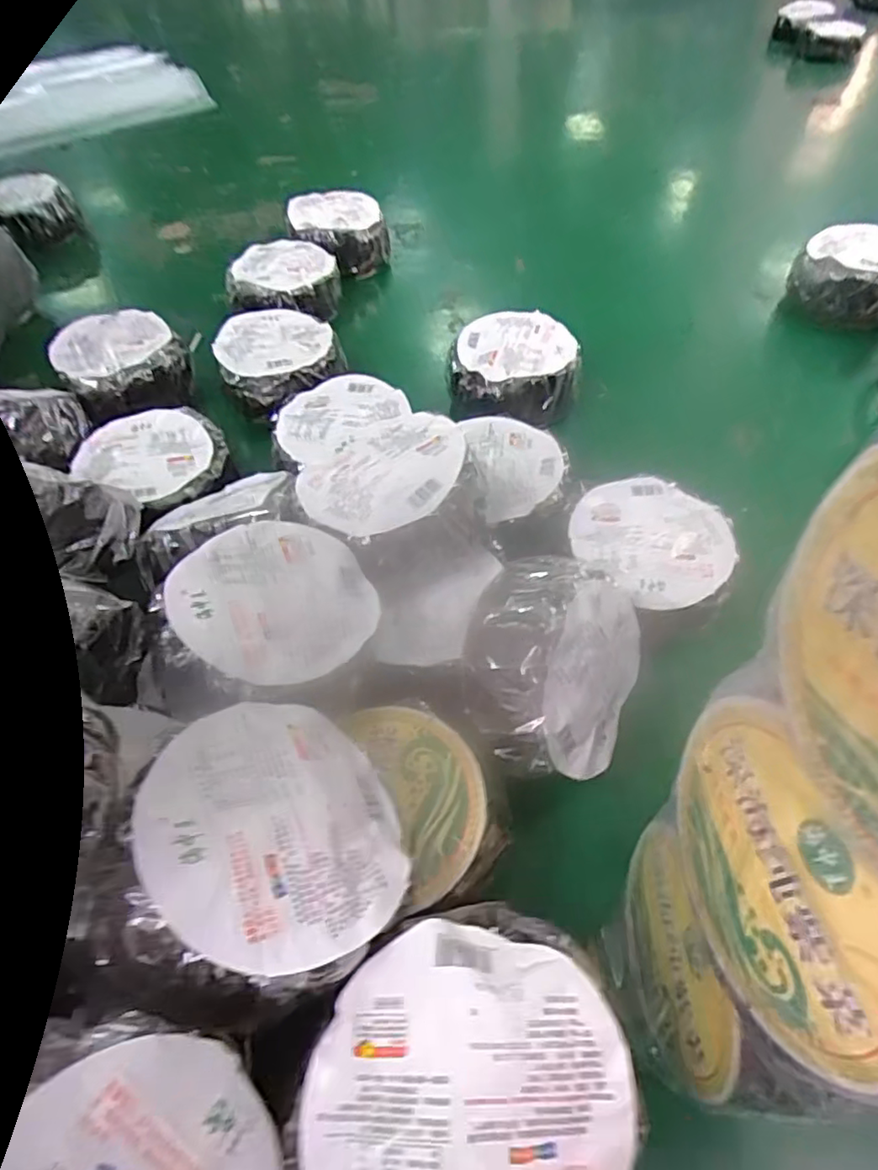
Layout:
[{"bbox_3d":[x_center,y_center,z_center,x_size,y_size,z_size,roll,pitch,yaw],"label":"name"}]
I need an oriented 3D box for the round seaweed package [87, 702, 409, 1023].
[{"bbox_3d":[-0.102,0.147,0.366,0.169,0.031,0.162,20,37,-16],"label":"round seaweed package"}]

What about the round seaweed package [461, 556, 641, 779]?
[{"bbox_3d":[0.099,0.070,0.529,0.080,0.159,0.186,6,53,49],"label":"round seaweed package"}]

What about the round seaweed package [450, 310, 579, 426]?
[{"bbox_3d":[0.103,-0.307,0.868,0.169,0.061,0.169,2,53,4],"label":"round seaweed package"}]

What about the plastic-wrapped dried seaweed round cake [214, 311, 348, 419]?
[{"bbox_3d":[-0.223,-0.321,0.889,0.164,0.054,0.183,-16,54,-9],"label":"plastic-wrapped dried seaweed round cake"}]

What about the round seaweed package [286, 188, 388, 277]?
[{"bbox_3d":[-0.180,-0.635,1.139,0.170,0.086,0.177,-1,53,2],"label":"round seaweed package"}]

